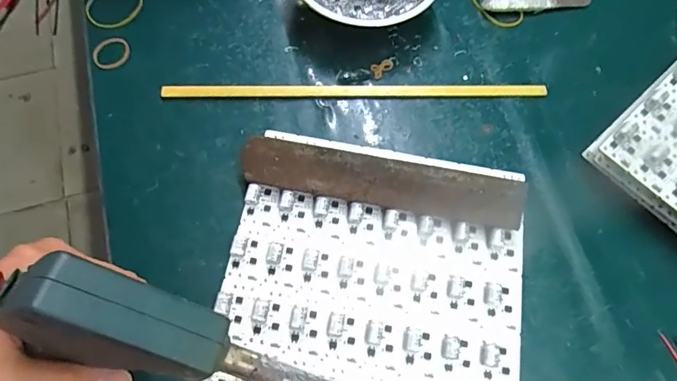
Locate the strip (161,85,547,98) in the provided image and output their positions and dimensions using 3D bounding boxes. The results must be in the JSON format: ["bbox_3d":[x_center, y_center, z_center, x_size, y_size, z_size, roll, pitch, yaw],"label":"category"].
[{"bbox_3d":[0.015,-0.083,0.372,0.311,0.005,0.011,-1,67,-2],"label":"strip"}]

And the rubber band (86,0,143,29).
[{"bbox_3d":[-0.196,-0.165,0.401,0.041,0.006,0.054,28,68,1],"label":"rubber band"}]

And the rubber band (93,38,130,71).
[{"bbox_3d":[-0.191,-0.117,0.380,0.026,0.005,0.031,13,68,4],"label":"rubber band"}]

